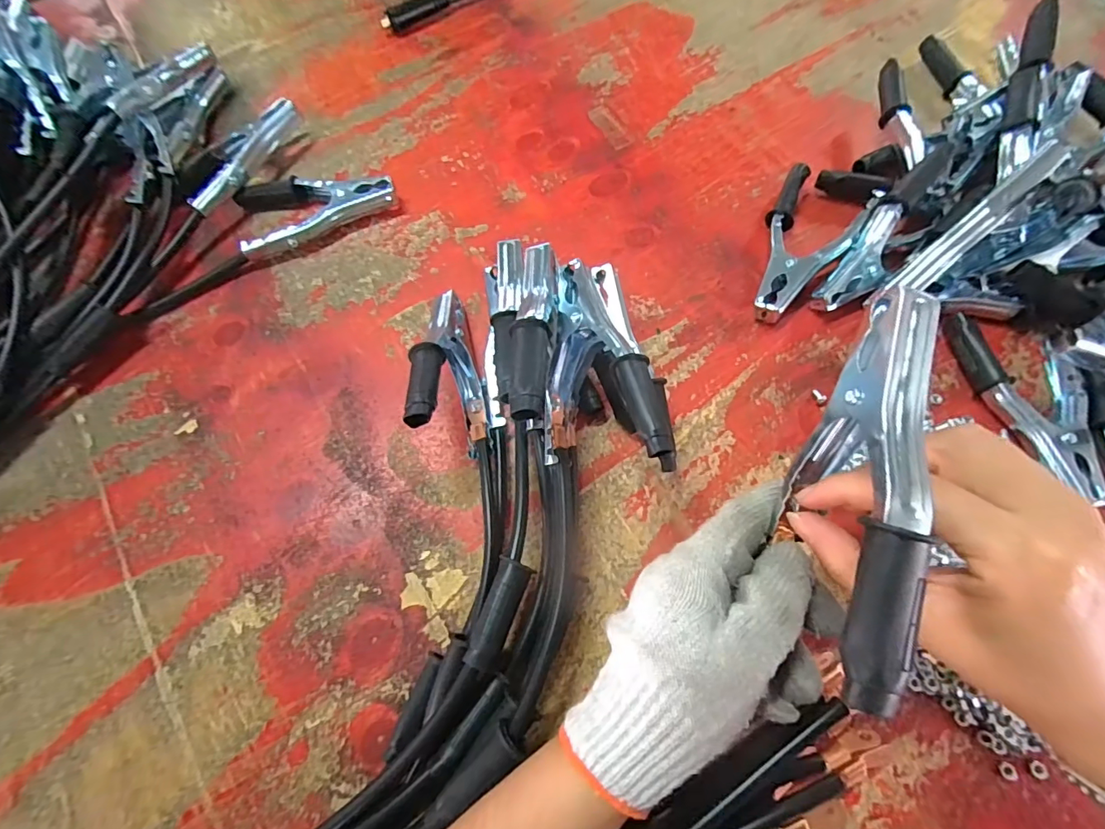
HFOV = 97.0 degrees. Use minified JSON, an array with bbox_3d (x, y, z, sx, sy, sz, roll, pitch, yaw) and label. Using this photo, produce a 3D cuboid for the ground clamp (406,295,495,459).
[{"bbox_3d":[-0.078,-0.039,0.344,0.040,0.085,0.130,-14,69,-4],"label":"ground clamp"}]

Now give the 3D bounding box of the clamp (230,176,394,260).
[{"bbox_3d":[-0.210,-0.187,0.436,0.135,0.024,0.071,-18,70,-5],"label":"clamp"}]

